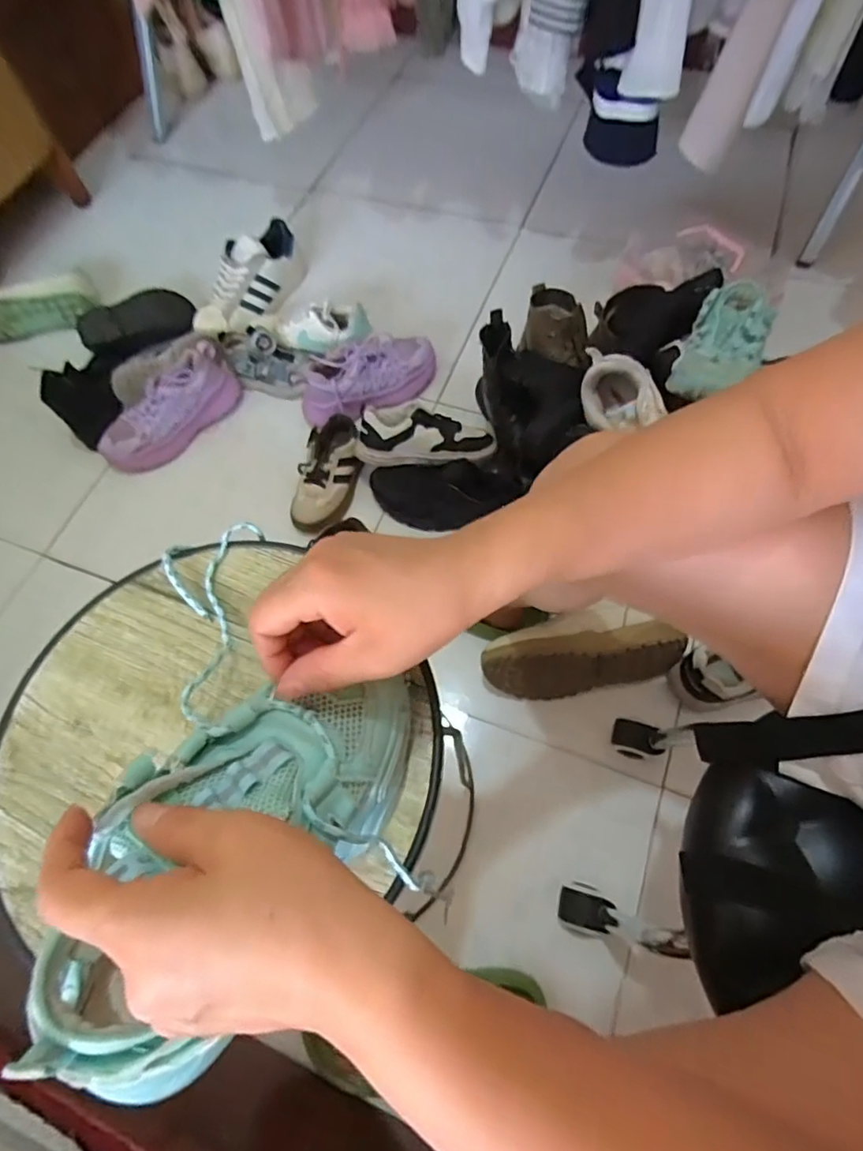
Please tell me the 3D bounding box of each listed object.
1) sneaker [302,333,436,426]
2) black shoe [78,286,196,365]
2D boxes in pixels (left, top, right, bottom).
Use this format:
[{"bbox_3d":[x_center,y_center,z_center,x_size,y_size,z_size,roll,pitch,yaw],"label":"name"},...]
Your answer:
[{"bbox_3d":[-0.108,-0.345,0.968,0.247,0.090,0.117,-15,63,-4],"label":"sneaker"},{"bbox_3d":[-0.553,-0.481,1.056,0.096,0.076,0.215,37,59,20],"label":"black shoe"}]

